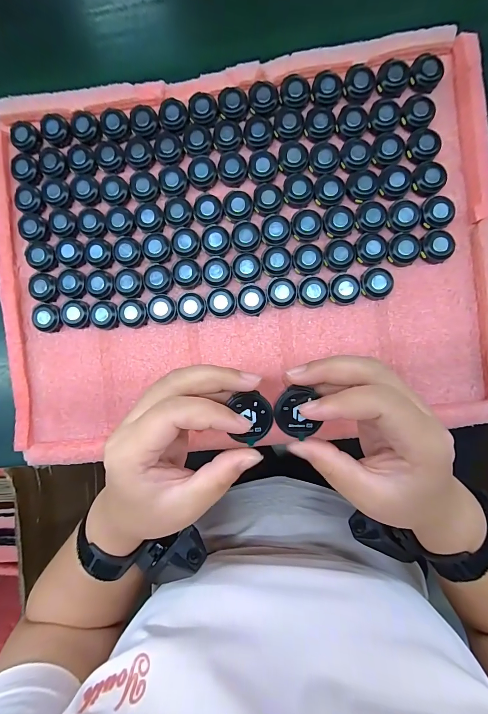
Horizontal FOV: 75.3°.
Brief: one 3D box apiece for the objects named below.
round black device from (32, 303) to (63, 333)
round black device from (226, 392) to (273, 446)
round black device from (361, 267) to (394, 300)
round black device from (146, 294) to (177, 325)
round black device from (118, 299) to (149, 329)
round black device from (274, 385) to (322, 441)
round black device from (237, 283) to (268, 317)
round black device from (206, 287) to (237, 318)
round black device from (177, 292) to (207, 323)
[{"bbox_3d":[-0.204,-0.040,0.330,0.028,0.012,0.029,0,87,4],"label":"round black device"},{"bbox_3d":[0.004,0.035,0.182,0.024,0.004,0.029,-1,89,1],"label":"round black device"},{"bbox_3d":[0.129,-0.074,0.306,0.029,0.011,0.034,11,88,5],"label":"round black device"},{"bbox_3d":[-0.083,-0.048,0.321,0.029,0.013,0.028,0,87,4],"label":"round black device"},{"bbox_3d":[-0.113,-0.044,0.323,0.028,0.013,0.028,0,87,4],"label":"round black device"},{"bbox_3d":[0.031,0.032,0.182,0.025,0.004,0.029,-10,89,1],"label":"round black device"},{"bbox_3d":[0.008,-0.058,0.315,0.029,0.011,0.030,0,87,4],"label":"round black device"},{"bbox_3d":[-0.023,-0.054,0.317,0.028,0.012,0.028,0,87,4],"label":"round black device"},{"bbox_3d":[-0.052,-0.050,0.319,0.029,0.013,0.028,0,87,4],"label":"round black device"}]

